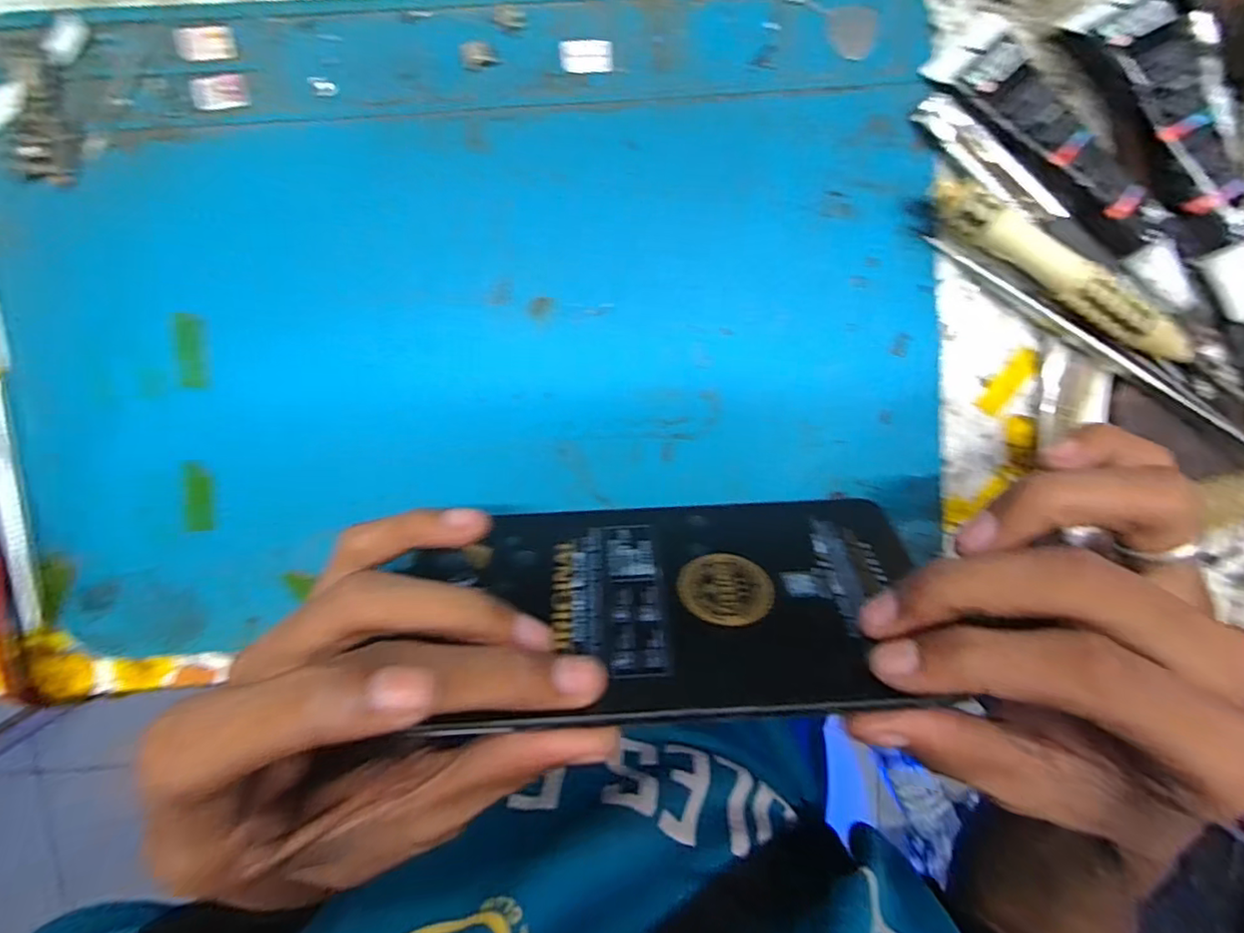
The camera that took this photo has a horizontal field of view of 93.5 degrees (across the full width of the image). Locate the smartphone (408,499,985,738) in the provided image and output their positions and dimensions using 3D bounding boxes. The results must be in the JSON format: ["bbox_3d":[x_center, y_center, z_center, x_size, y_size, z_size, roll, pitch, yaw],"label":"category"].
[{"bbox_3d":[0.017,0.037,0.167,0.132,0.072,0.004,-2,130,-2],"label":"smartphone"}]

